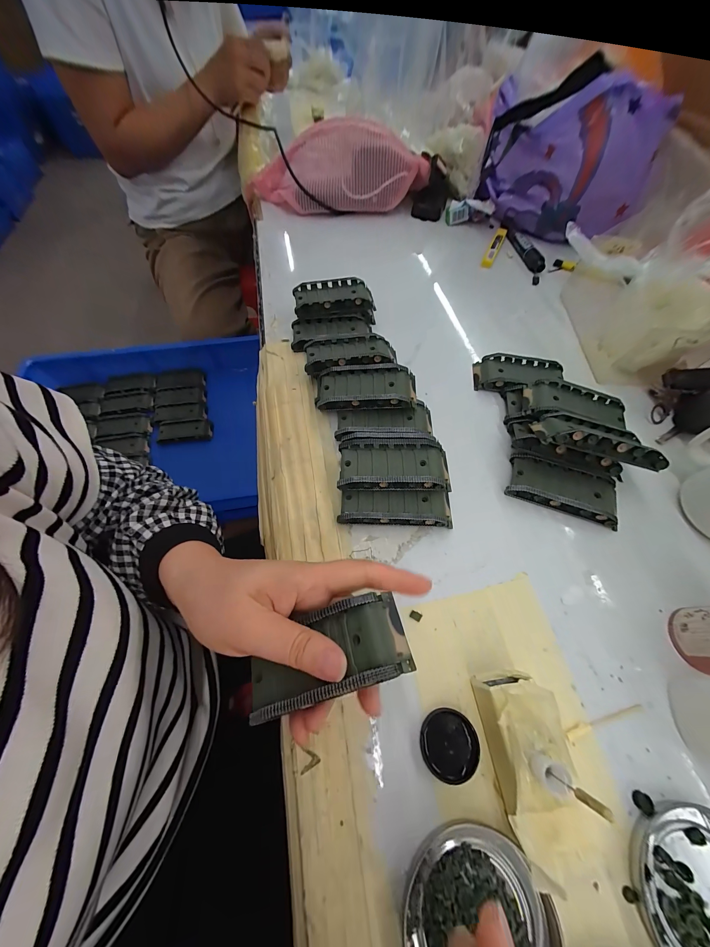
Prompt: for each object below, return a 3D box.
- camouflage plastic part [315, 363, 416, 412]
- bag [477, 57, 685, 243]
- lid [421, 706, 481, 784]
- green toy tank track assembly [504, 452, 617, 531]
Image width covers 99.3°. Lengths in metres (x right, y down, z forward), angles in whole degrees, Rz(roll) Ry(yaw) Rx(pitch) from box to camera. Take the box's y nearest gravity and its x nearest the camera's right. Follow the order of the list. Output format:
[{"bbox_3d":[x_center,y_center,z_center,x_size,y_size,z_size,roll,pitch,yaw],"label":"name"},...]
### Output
[{"bbox_3d":[0.011,-0.087,0.308,0.099,0.025,0.044,2,62,1],"label":"camouflage plastic part"},{"bbox_3d":[0.300,-0.458,0.442,0.244,0.161,0.083,35,67,17],"label":"bag"},{"bbox_3d":[0.060,0.172,0.192,0.035,0.007,0.035,0,62,0],"label":"lid"},{"bbox_3d":[0.188,0.014,0.273,0.090,0.021,0.043,19,63,9],"label":"green toy tank track assembly"}]

